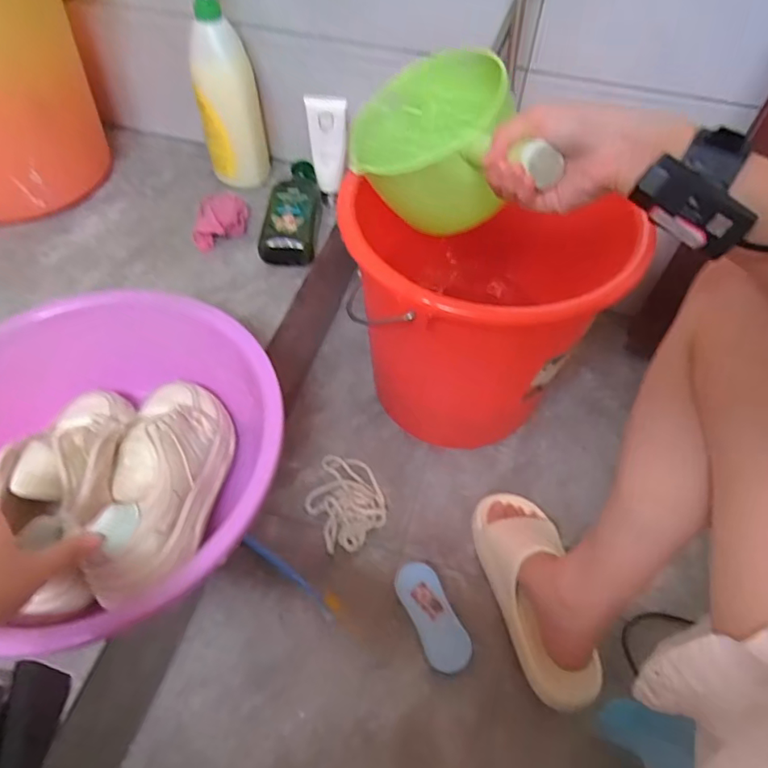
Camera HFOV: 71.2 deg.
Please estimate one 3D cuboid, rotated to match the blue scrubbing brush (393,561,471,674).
[{"bbox_3d":[0.058,0.290,0.666,0.053,0.039,0.127,-23,57,-19],"label":"blue scrubbing brush"}]

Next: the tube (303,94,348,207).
[{"bbox_3d":[-0.082,-0.341,0.792,0.055,0.154,0.033,-2,53,-4],"label":"tube"}]

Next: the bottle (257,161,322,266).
[{"bbox_3d":[-0.136,-0.271,0.819,0.073,0.055,0.203,2,53,-1],"label":"bottle"}]

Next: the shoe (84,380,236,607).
[{"bbox_3d":[-0.207,0.075,0.502,0.091,0.086,0.222,1,37,-2],"label":"shoe"}]

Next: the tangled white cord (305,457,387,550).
[{"bbox_3d":[-0.054,0.158,0.755,0.102,0.027,0.129,-23,57,-19],"label":"tangled white cord"}]

